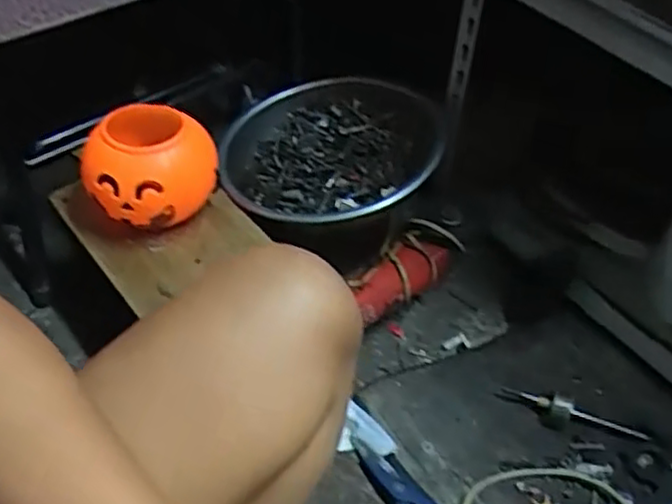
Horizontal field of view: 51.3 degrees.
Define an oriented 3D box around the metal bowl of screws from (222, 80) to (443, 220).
[{"bbox_3d":[-0.022,-0.135,0.949,0.288,0.059,0.268,-3,51,4],"label":"metal bowl of screws"}]

